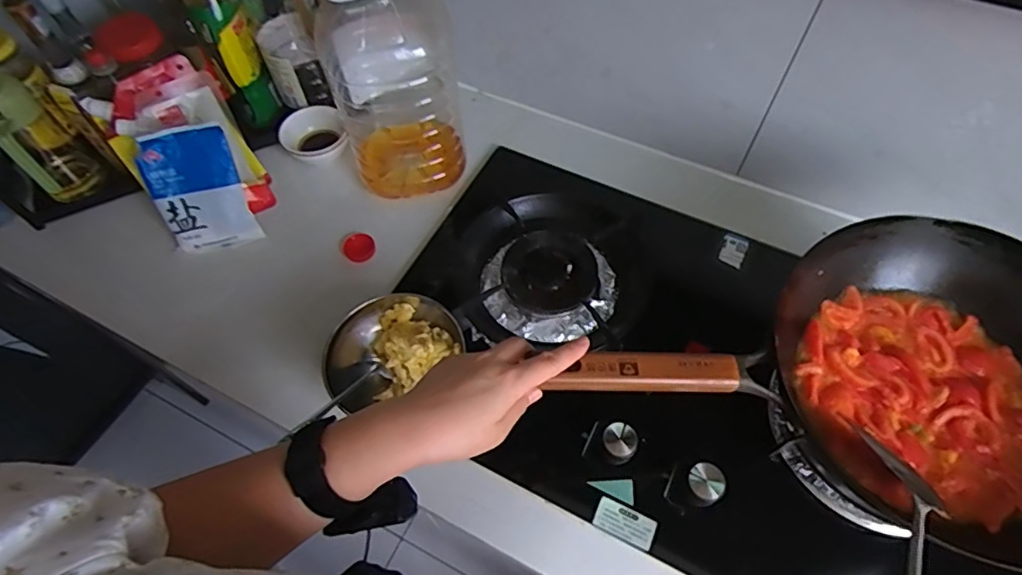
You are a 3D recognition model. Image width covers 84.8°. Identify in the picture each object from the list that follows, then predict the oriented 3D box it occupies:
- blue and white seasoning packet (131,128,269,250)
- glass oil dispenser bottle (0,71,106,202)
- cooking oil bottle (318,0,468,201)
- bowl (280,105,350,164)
[{"bbox_3d":[-0.421,-0.128,0.755,0.117,0.161,0.020,-11,22,0],"label":"blue and white seasoning packet"},{"bbox_3d":[-0.667,-0.204,0.794,0.100,0.180,0.078,37,66,21],"label":"glass oil dispenser bottle"},{"bbox_3d":[-0.154,-0.272,0.702,0.146,0.341,0.138,-21,61,-11],"label":"cooking oil bottle"},{"bbox_3d":[-0.300,-0.233,0.851,0.100,0.042,0.092,-16,60,-9],"label":"bowl"}]

